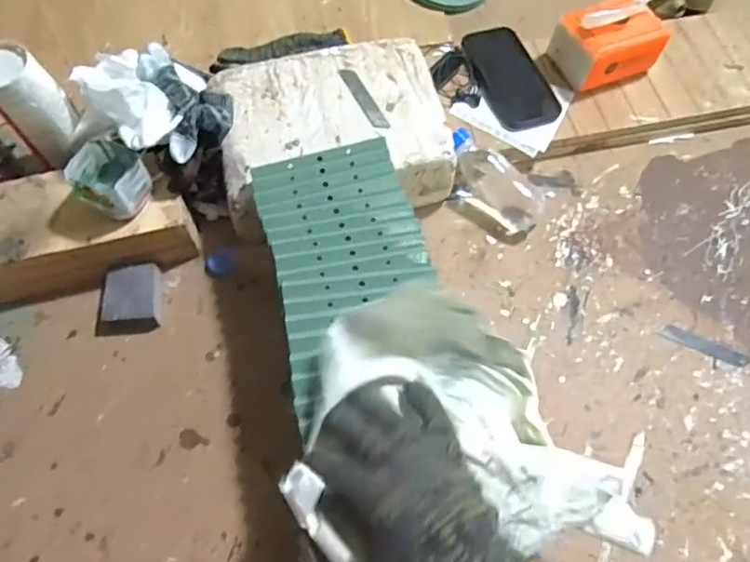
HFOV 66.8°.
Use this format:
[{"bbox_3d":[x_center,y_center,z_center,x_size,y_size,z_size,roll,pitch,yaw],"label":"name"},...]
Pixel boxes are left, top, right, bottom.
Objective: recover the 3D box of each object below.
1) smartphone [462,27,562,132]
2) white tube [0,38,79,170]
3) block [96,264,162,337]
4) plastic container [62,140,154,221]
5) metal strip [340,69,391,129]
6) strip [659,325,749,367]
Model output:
[{"bbox_3d":[0.179,-0.273,0.756,0.095,0.009,0.165,-18,70,-18],"label":"smartphone"},{"bbox_3d":[-0.374,-0.194,0.622,0.066,0.116,0.076,-36,72,-16],"label":"white tube"},{"bbox_3d":[-0.269,0.021,0.628,0.063,0.028,0.076,-2,62,-2],"label":"block"},{"bbox_3d":[-0.273,-0.107,0.592,0.066,0.052,0.071,1,67,-1],"label":"plastic container"},{"bbox_3d":[-0.012,-0.209,0.654,0.018,0.004,0.097,-23,67,-14],"label":"metal strip"},{"bbox_3d":[0.369,0.072,0.634,0.095,0.004,0.018,24,64,12],"label":"strip"}]

